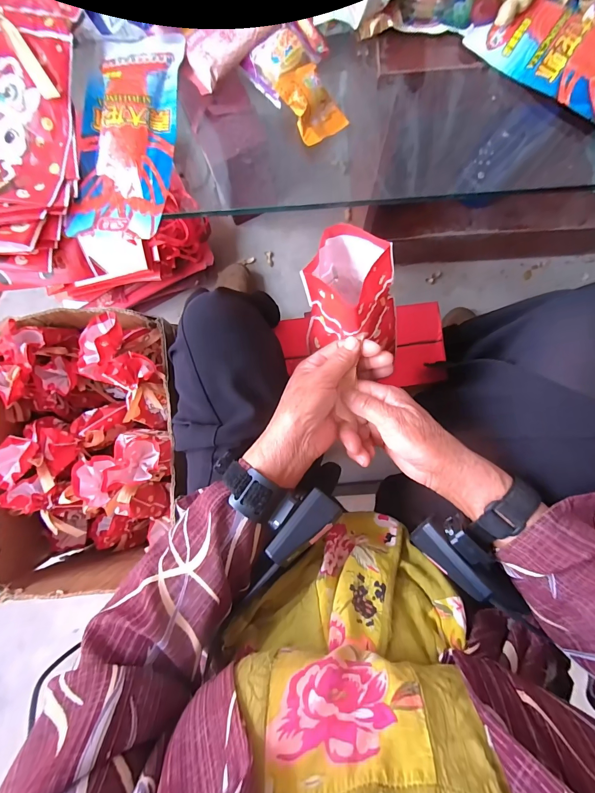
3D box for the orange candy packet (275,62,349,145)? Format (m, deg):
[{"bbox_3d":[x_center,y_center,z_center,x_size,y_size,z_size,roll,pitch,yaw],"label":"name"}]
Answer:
[{"bbox_3d":[0.012,-0.270,0.304,0.044,0.023,0.061,-32,84,0],"label":"orange candy packet"}]

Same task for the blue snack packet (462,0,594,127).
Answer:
[{"bbox_3d":[0.255,-0.300,0.294,0.190,0.016,0.087,36,88,5],"label":"blue snack packet"}]

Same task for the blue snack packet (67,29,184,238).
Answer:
[{"bbox_3d":[-0.161,-0.246,0.315,0.092,0.015,0.190,8,86,3],"label":"blue snack packet"}]

